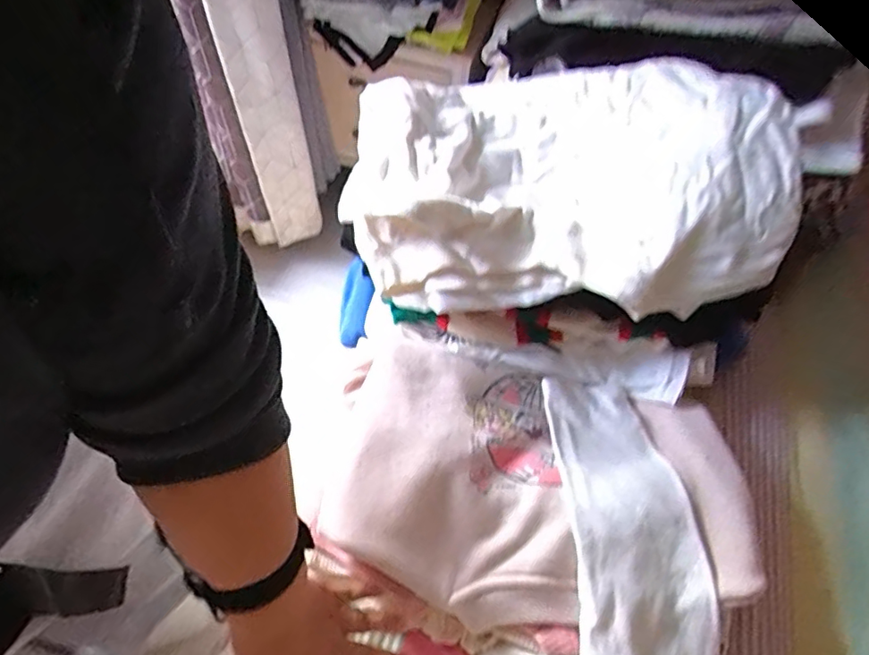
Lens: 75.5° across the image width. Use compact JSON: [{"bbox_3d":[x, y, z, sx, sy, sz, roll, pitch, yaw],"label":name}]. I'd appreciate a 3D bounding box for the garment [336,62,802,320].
[{"bbox_3d":[0.117,-0.145,0.547,0.416,0.118,0.254,9,55,3],"label":"garment"}]

